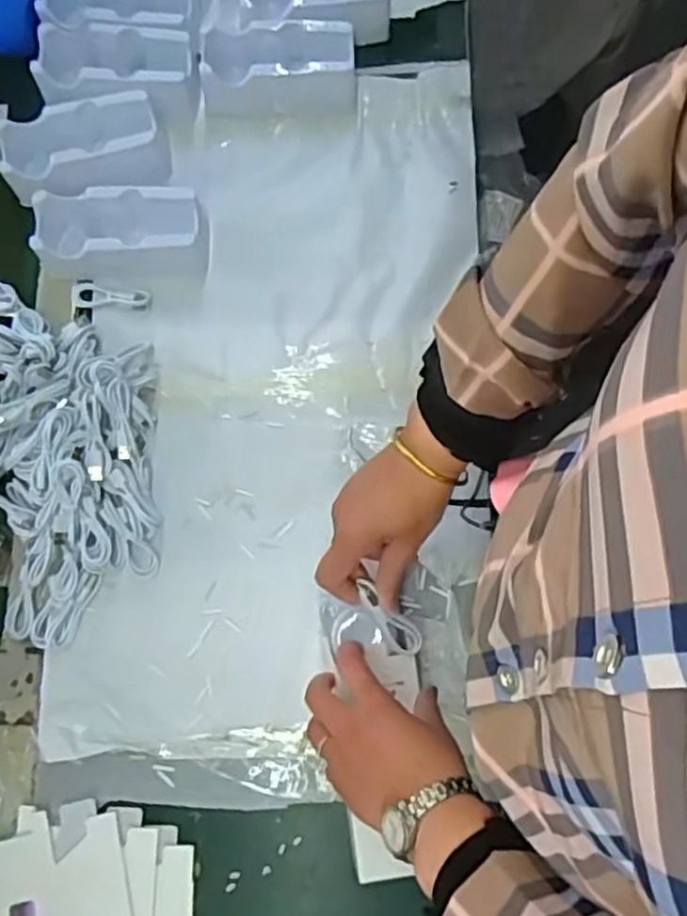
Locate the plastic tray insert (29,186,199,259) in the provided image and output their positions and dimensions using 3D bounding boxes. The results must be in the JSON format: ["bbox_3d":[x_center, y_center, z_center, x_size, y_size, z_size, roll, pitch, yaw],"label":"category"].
[{"bbox_3d":[-0.218,-0.224,0.688,0.151,0.048,0.064,2,78,-1],"label":"plastic tray insert"}]

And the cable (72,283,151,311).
[{"bbox_3d":[-0.232,-0.159,0.702,0.082,0.014,0.025,10,78,1],"label":"cable"}]

